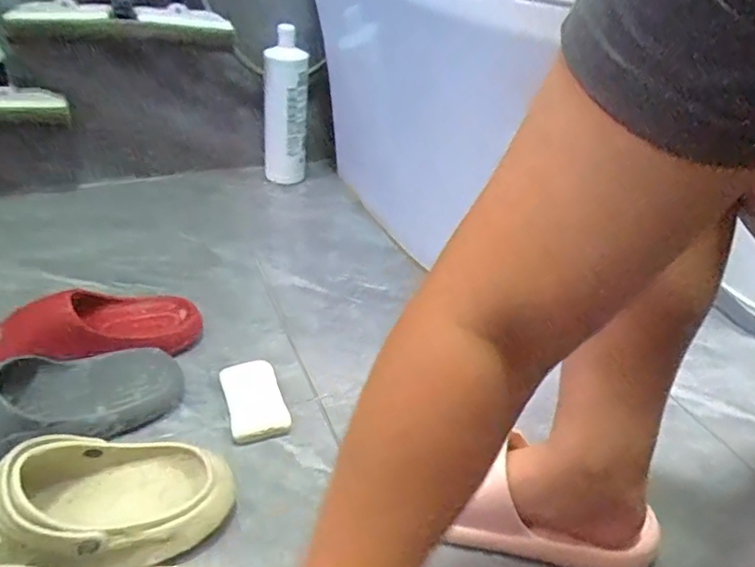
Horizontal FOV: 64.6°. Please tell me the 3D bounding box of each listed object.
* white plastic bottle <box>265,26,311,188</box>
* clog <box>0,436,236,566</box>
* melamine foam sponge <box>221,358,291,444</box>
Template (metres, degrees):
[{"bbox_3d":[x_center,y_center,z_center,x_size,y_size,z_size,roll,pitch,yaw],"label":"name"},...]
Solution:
[{"bbox_3d":[-0.162,-0.319,1.077,0.080,0.270,0.066,-1,28,-10],"label":"white plastic bottle"},{"bbox_3d":[-0.268,0.179,0.470,0.289,0.093,0.106,-10,36,-20],"label":"clog"},{"bbox_3d":[-0.134,0.126,0.649,0.060,0.015,0.106,-9,36,-19],"label":"melamine foam sponge"}]

